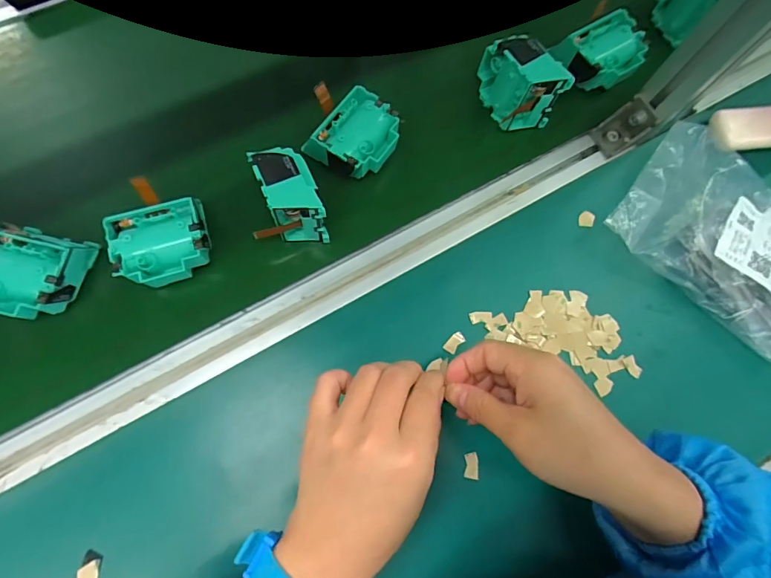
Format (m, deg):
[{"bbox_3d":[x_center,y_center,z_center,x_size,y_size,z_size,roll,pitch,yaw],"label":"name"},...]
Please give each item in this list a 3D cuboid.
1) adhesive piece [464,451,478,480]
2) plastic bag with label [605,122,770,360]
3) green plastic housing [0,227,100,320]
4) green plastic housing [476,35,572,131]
[{"bbox_3d":[0.072,0.147,0.363,0.012,0.004,0.021,2,73,-2],"label":"adhesive piece"},{"bbox_3d":[0.317,-0.040,0.398,0.208,0.045,0.140,38,76,8],"label":"plastic bag with label"},{"bbox_3d":[-0.300,-0.013,0.370,0.073,0.042,0.076,12,73,1],"label":"green plastic housing"},{"bbox_3d":[0.130,-0.200,0.425,0.046,0.073,0.070,-19,75,-8],"label":"green plastic housing"}]

